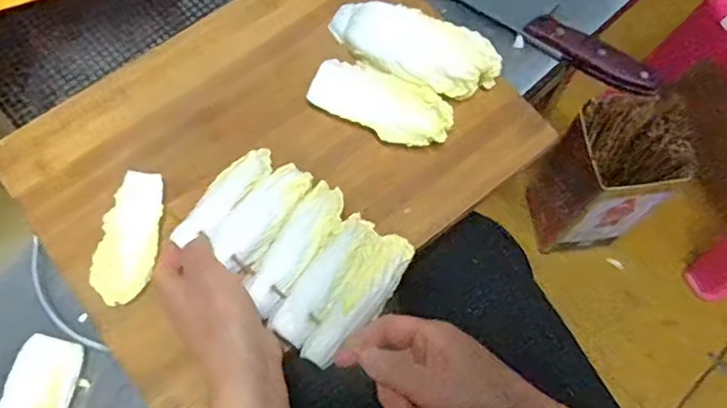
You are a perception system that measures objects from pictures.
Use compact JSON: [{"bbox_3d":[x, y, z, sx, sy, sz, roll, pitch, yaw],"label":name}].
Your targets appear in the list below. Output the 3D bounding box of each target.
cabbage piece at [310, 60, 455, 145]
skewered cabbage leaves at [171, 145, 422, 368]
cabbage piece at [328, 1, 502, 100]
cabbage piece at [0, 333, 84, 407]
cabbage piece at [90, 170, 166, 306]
[{"bbox_3d":[0.015,-0.081,0.506,0.114,0.023,0.055,29,72,9],"label":"cabbage piece"},{"bbox_3d":[-0.052,0.029,0.441,0.155,0.031,0.106,36,73,11],"label":"skewered cabbage leaves"},{"bbox_3d":[0.039,-0.129,0.511,0.145,0.039,0.053,26,71,8],"label":"cabbage piece"},{"bbox_3d":[-0.229,0.147,0.437,0.038,0.046,0.098,14,70,4],"label":"cabbage piece"},{"bbox_3d":[-0.175,0.025,0.463,0.046,0.011,0.100,4,70,0],"label":"cabbage piece"}]

